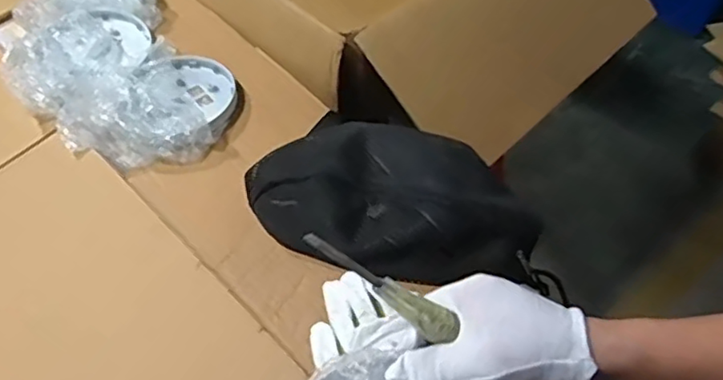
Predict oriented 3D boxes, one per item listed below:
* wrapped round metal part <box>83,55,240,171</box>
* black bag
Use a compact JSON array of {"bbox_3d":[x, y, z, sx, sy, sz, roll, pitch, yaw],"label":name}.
[{"bbox_3d":[-0.213,-0.099,0.682,0.124,0.047,0.167,9,54,9],"label":"wrapped round metal part"},{"bbox_3d":[0.029,0.004,0.580,0.262,0.070,0.149,9,54,9],"label":"black bag"}]

